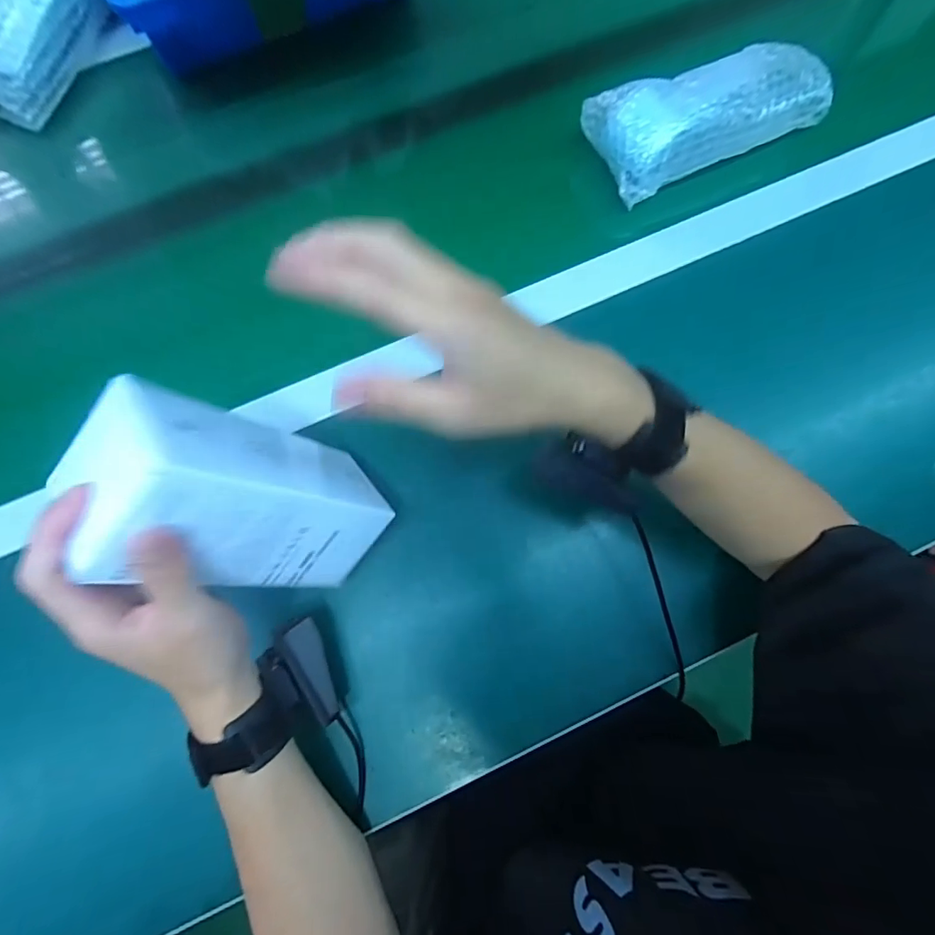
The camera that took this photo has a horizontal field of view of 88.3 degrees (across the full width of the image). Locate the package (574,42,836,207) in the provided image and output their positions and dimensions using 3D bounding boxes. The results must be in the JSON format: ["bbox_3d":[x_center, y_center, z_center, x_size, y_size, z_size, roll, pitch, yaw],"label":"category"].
[{"bbox_3d":[0.211,-0.316,0.436,0.196,0.069,0.095,-25,79,-5],"label":"package"}]

